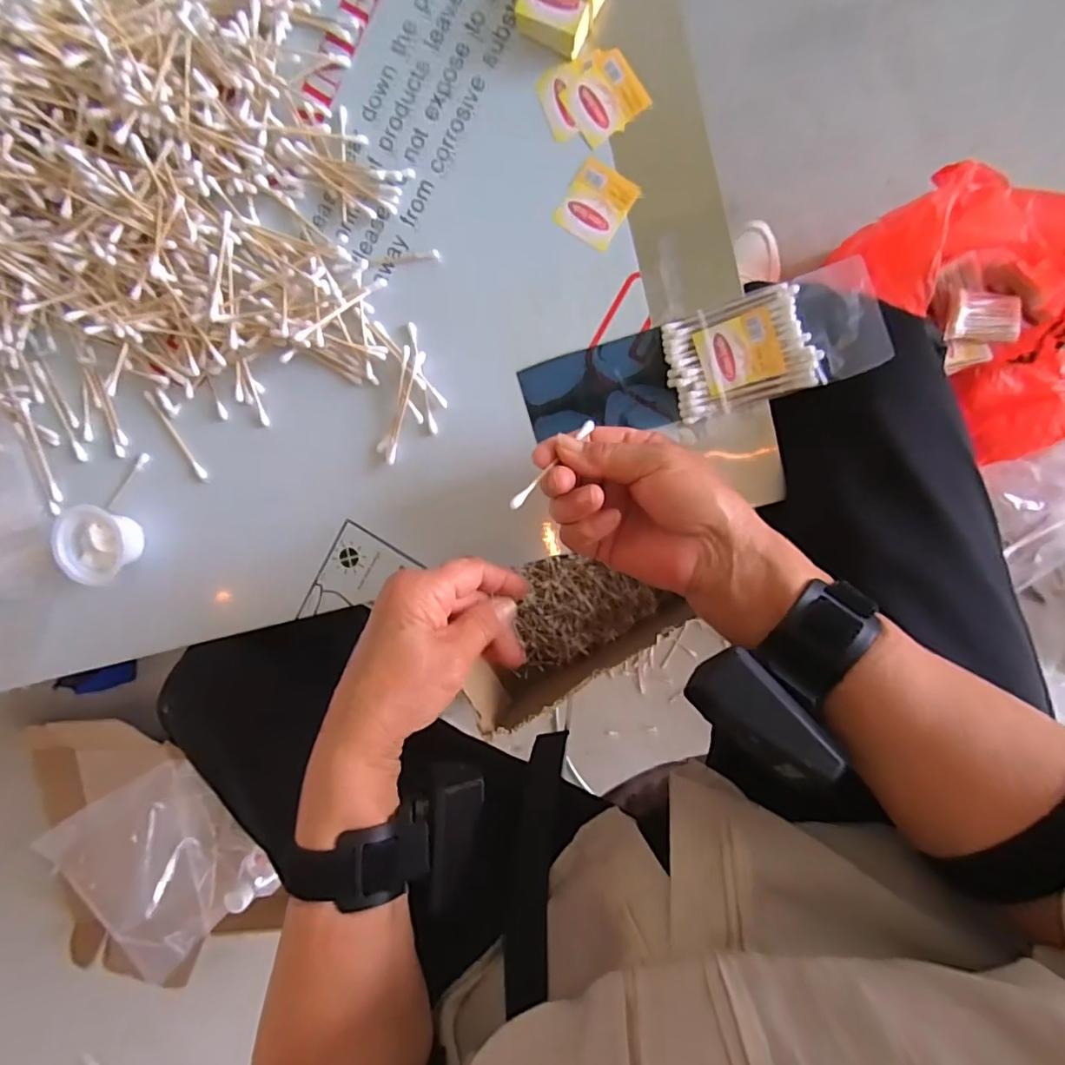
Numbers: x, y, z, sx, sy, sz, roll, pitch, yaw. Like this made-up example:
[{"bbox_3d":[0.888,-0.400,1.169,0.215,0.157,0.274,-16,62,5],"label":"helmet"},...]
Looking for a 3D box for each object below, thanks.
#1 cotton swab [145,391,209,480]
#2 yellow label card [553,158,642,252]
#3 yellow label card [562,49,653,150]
[{"bbox_3d":[-0.255,-0.069,0.399,0.007,0.005,0.071,-30,92,8],"label":"cotton swab"},{"bbox_3d":[0.039,-0.204,0.347,0.040,0.004,0.043,35,99,1],"label":"yellow label card"},{"bbox_3d":[0.044,-0.266,0.339,0.043,0.004,0.042,-32,92,8],"label":"yellow label card"}]

